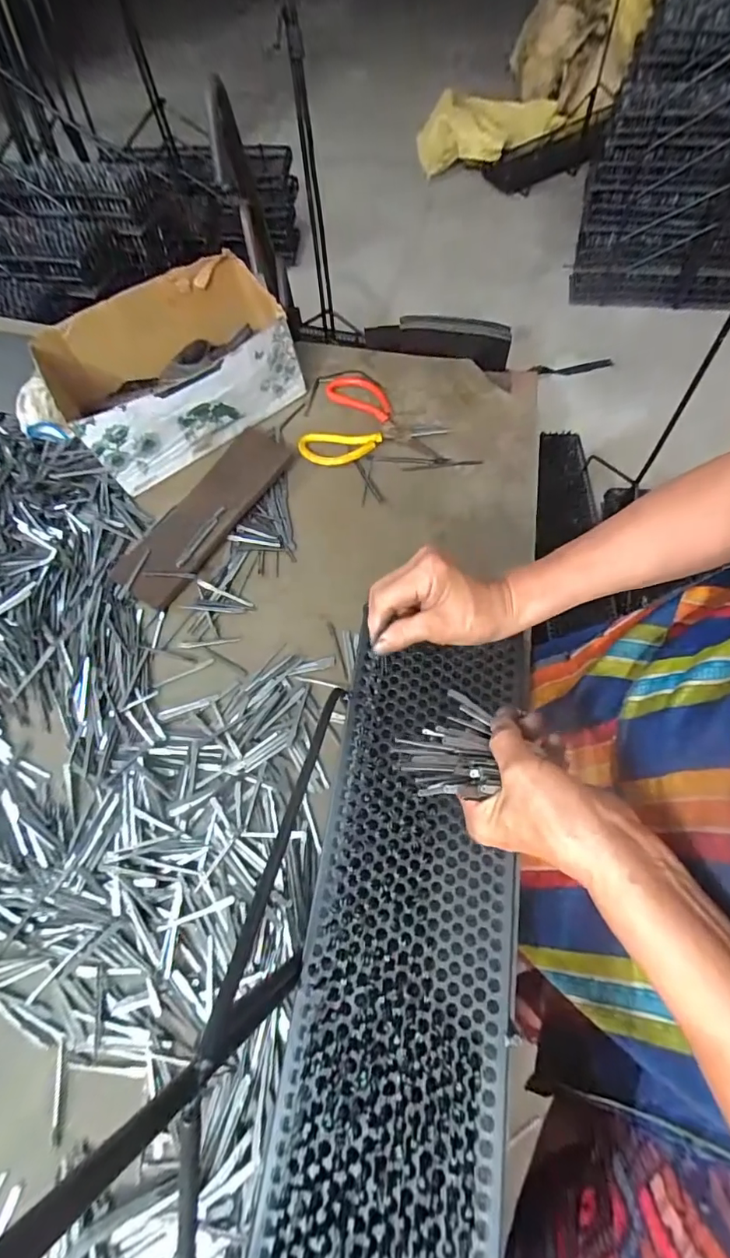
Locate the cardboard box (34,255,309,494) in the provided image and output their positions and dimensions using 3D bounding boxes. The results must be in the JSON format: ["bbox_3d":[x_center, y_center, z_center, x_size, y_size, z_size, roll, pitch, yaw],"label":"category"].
[{"bbox_3d":[-0.249,-0.340,0.631,0.294,0.108,0.219,-26,67,-8],"label":"cardboard box"}]

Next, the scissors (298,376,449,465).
[{"bbox_3d":[0.018,-0.271,0.636,0.176,0.008,0.156,14,67,9],"label":"scissors"}]

